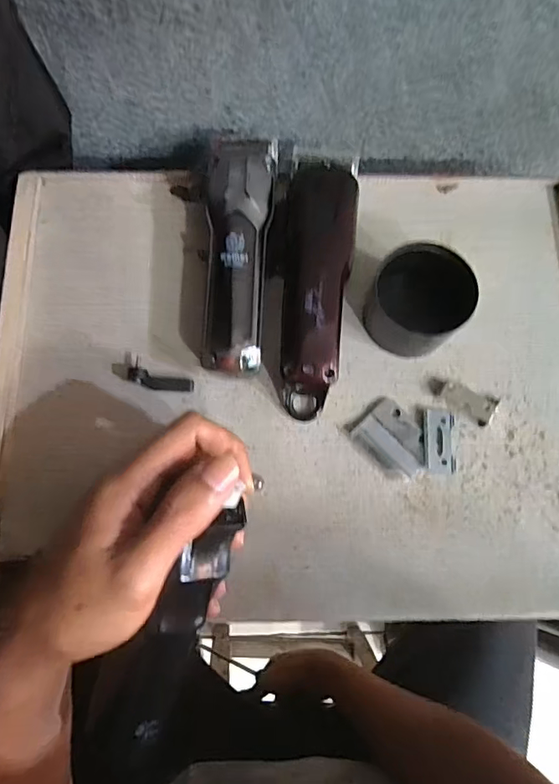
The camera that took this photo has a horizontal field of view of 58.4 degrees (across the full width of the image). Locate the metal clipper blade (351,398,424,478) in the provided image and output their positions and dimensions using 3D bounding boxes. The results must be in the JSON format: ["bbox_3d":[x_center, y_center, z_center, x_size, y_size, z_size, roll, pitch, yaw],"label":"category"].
[{"bbox_3d":[0.073,0.030,0.318,0.035,0.004,0.046,-43,82,-10],"label":"metal clipper blade"}]

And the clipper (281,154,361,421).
[{"bbox_3d":[0.023,-0.069,0.322,0.042,0.040,0.163,6,77,0],"label":"clipper"}]

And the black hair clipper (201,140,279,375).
[{"bbox_3d":[-0.027,-0.083,0.322,0.041,0.046,0.148,3,78,-1],"label":"black hair clipper"}]

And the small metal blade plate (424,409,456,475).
[{"bbox_3d":[0.102,0.031,0.318,0.020,0.005,0.040,4,77,-1],"label":"small metal blade plate"}]

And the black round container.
[{"bbox_3d":[0.089,-0.058,0.321,0.059,0.041,0.062,0,78,-1],"label":"black round container"}]

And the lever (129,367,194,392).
[{"bbox_3d":[-0.077,-0.007,0.322,0.042,0.006,0.011,11,78,1],"label":"lever"}]

